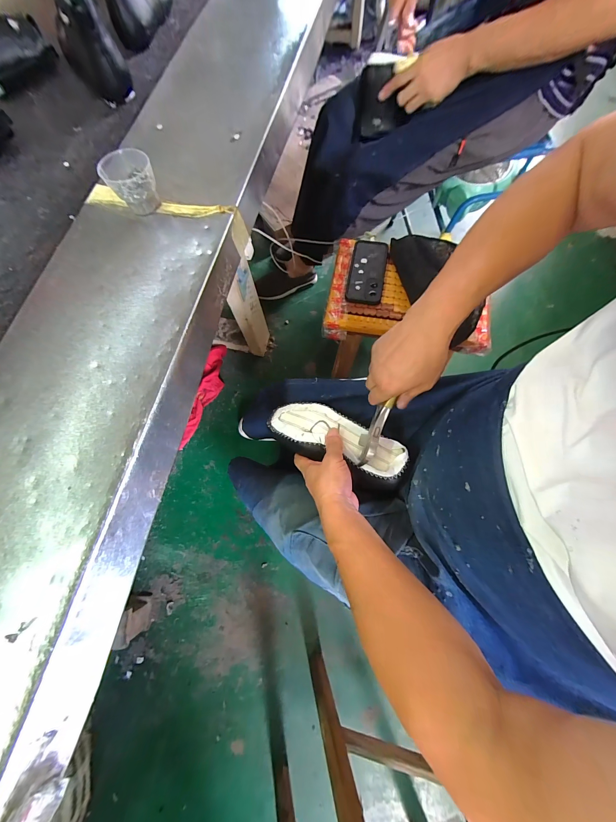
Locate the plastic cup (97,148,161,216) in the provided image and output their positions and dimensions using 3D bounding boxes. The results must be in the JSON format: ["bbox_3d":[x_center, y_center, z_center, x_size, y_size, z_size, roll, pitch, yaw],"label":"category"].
[{"bbox_3d":[-0.237,-0.307,0.380,0.065,0.051,0.055,-28,76,-7],"label":"plastic cup"}]

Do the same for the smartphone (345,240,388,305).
[{"bbox_3d":[0.136,-0.321,0.640,0.079,0.015,0.174,10,75,4],"label":"smartphone"}]

